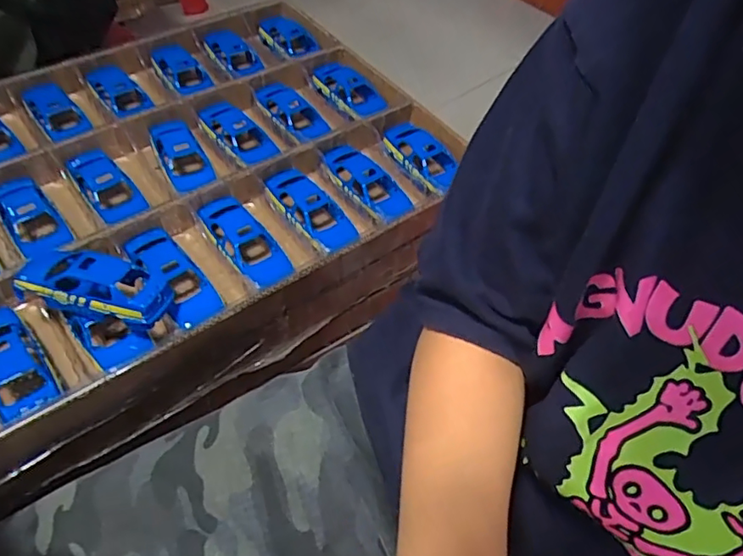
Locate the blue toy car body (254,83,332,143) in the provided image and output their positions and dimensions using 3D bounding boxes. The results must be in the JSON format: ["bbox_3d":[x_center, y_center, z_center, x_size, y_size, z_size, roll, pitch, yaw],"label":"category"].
[{"bbox_3d":[-0.096,-0.200,0.713,0.052,0.037,0.127,-32,61,-27],"label":"blue toy car body"}]

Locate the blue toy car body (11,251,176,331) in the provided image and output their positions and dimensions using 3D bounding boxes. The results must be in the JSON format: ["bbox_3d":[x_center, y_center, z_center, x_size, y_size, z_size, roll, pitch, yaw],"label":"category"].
[{"bbox_3d":[-0.245,0.005,0.499,0.136,0.046,0.058,14,52,5],"label":"blue toy car body"}]

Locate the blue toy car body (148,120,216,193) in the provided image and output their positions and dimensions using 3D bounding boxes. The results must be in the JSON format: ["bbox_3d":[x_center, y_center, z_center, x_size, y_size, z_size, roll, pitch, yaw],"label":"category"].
[{"bbox_3d":[-0.210,-0.132,0.641,0.048,0.035,0.128,-22,57,-21],"label":"blue toy car body"}]

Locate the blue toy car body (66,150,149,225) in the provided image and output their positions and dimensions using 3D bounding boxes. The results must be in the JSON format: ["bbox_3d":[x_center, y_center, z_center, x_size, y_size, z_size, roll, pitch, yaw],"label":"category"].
[{"bbox_3d":[-0.281,-0.099,0.605,0.046,0.028,0.113,-32,61,-27],"label":"blue toy car body"}]

